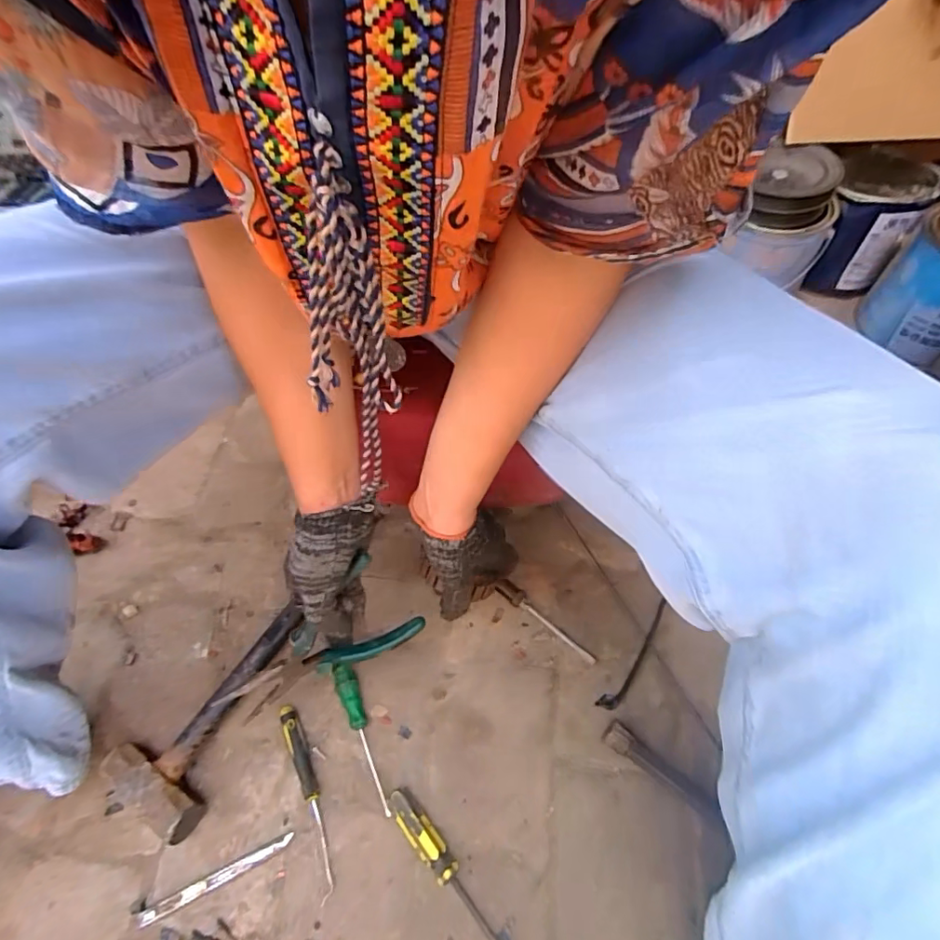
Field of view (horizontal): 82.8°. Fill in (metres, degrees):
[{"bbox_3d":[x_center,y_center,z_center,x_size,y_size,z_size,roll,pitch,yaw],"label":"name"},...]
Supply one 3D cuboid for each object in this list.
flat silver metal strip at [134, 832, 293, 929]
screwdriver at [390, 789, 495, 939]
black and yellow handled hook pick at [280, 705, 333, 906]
[{"bbox_3d":[-0.224,0.361,0.469,0.135,0.009,0.012,-23,58,-11],"label":"flat silver metal strip"},{"bbox_3d":[-0.014,0.349,0.454,0.024,0.019,0.164,-39,62,-19],"label":"screwdriver"},{"bbox_3d":[-0.153,0.304,0.500,0.017,0.014,0.164,-21,57,-9],"label":"black and yellow handled hook pick"}]

